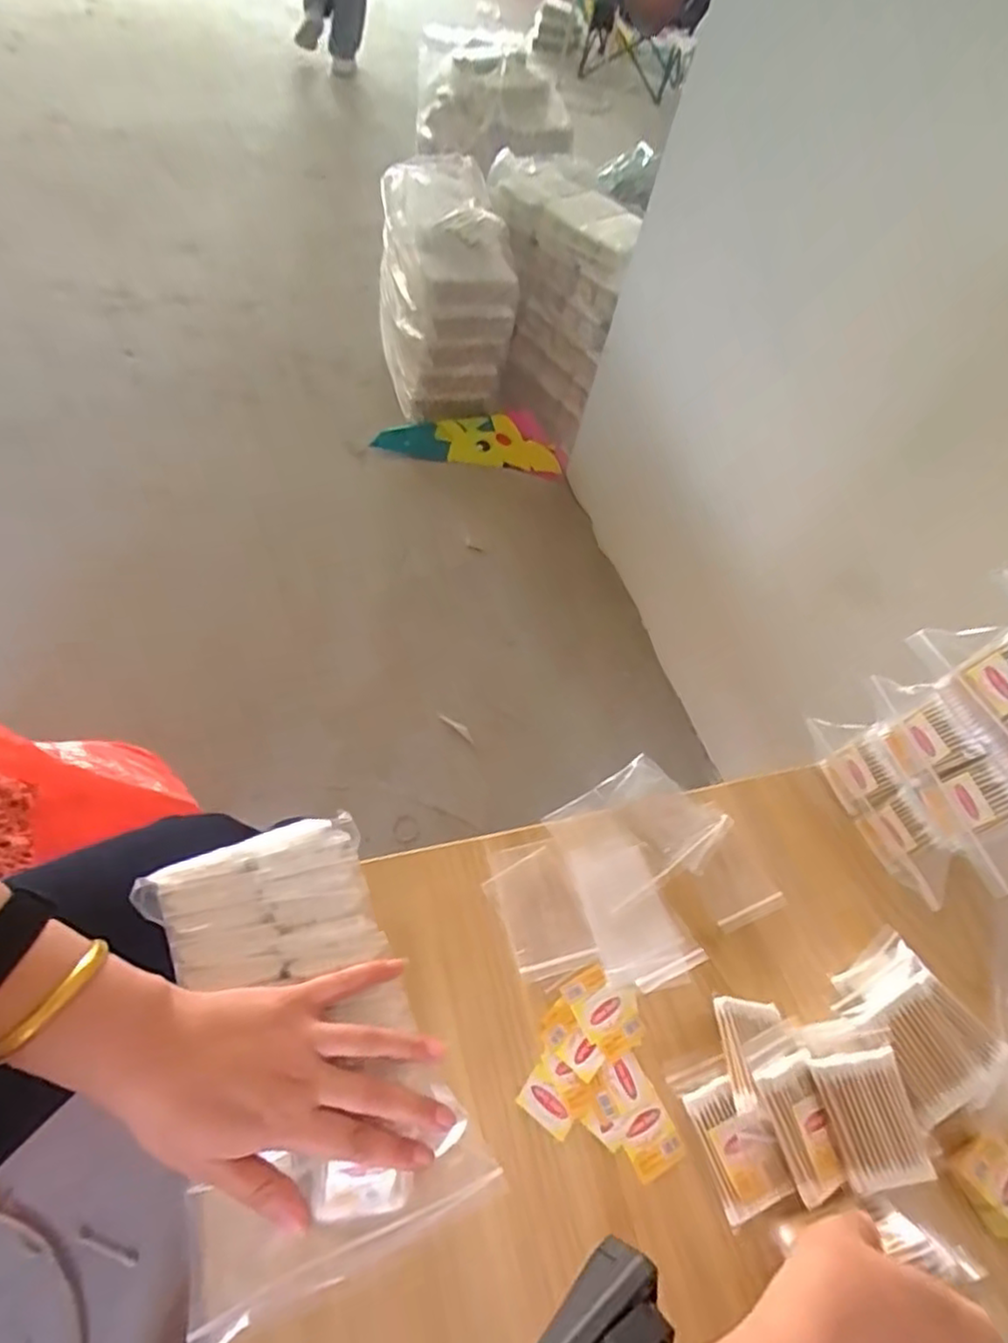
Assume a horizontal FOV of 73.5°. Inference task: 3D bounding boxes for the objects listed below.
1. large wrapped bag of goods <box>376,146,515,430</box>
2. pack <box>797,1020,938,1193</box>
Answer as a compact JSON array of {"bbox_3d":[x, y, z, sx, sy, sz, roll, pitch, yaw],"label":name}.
[{"bbox_3d":[-0.156,-0.938,1.666,0.302,0.410,0.490,2,54,-11],"label":"large wrapped bag of goods"},{"bbox_3d":[0.243,0.288,0.453,0.060,0.016,0.092,1,55,-11],"label":"pack"}]

